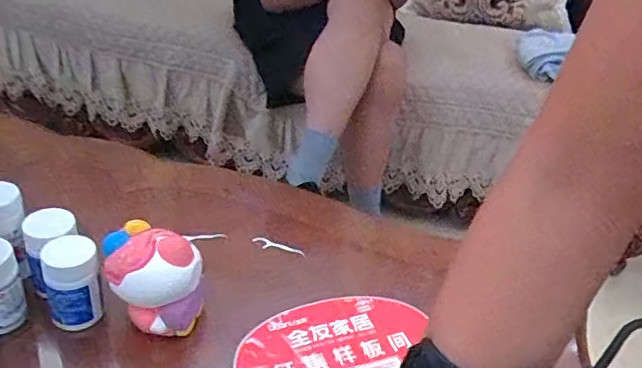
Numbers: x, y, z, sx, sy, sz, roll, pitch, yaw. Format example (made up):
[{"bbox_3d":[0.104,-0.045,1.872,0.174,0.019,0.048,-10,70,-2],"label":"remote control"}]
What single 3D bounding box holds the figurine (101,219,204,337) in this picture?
[{"bbox_3d":[-0.174,0.105,0.596,0.088,0.107,0.077,-12,38,-27],"label":"figurine"}]

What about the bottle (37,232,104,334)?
[{"bbox_3d":[-0.258,0.104,0.590,0.050,0.090,0.051,-10,37,-25],"label":"bottle"}]

